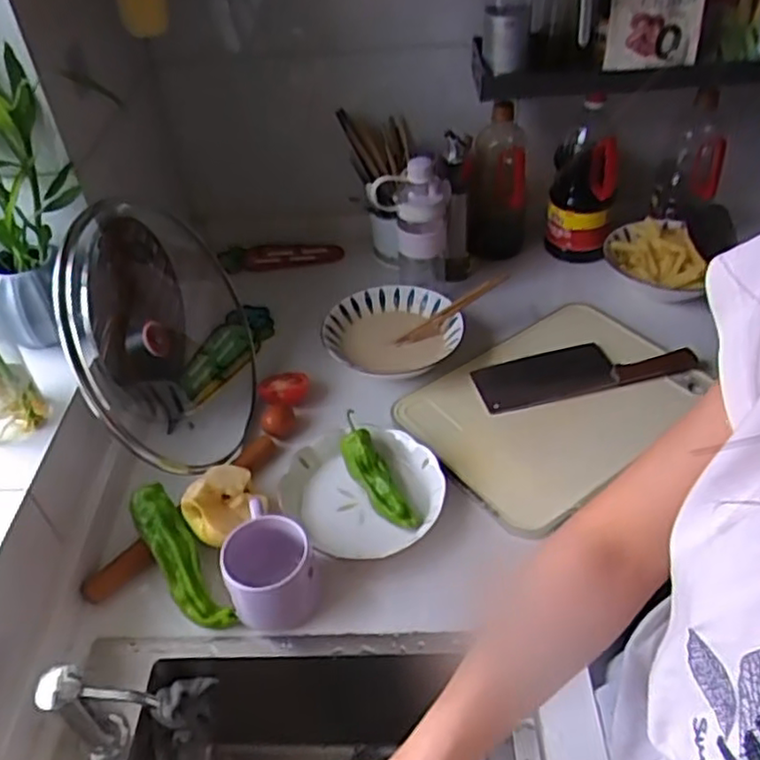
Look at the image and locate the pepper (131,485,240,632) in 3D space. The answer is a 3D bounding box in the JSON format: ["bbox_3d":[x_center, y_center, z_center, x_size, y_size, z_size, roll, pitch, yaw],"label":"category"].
[{"bbox_3d":[-0.220,0.195,0.750,0.045,0.031,0.183,-27,65,-24],"label":"pepper"}]

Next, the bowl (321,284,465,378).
[{"bbox_3d":[0.020,-0.060,1.016,0.195,0.071,0.195,-3,42,2],"label":"bowl"}]

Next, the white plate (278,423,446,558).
[{"bbox_3d":[-0.022,0.127,0.825,0.188,0.047,0.184,-3,42,2],"label":"white plate"}]

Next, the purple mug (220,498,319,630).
[{"bbox_3d":[-0.117,0.193,0.719,0.088,0.073,0.109,-16,43,-13],"label":"purple mug"}]

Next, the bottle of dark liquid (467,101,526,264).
[{"bbox_3d":[0.193,-0.319,1.127,0.103,0.231,0.093,5,43,11],"label":"bottle of dark liquid"}]

